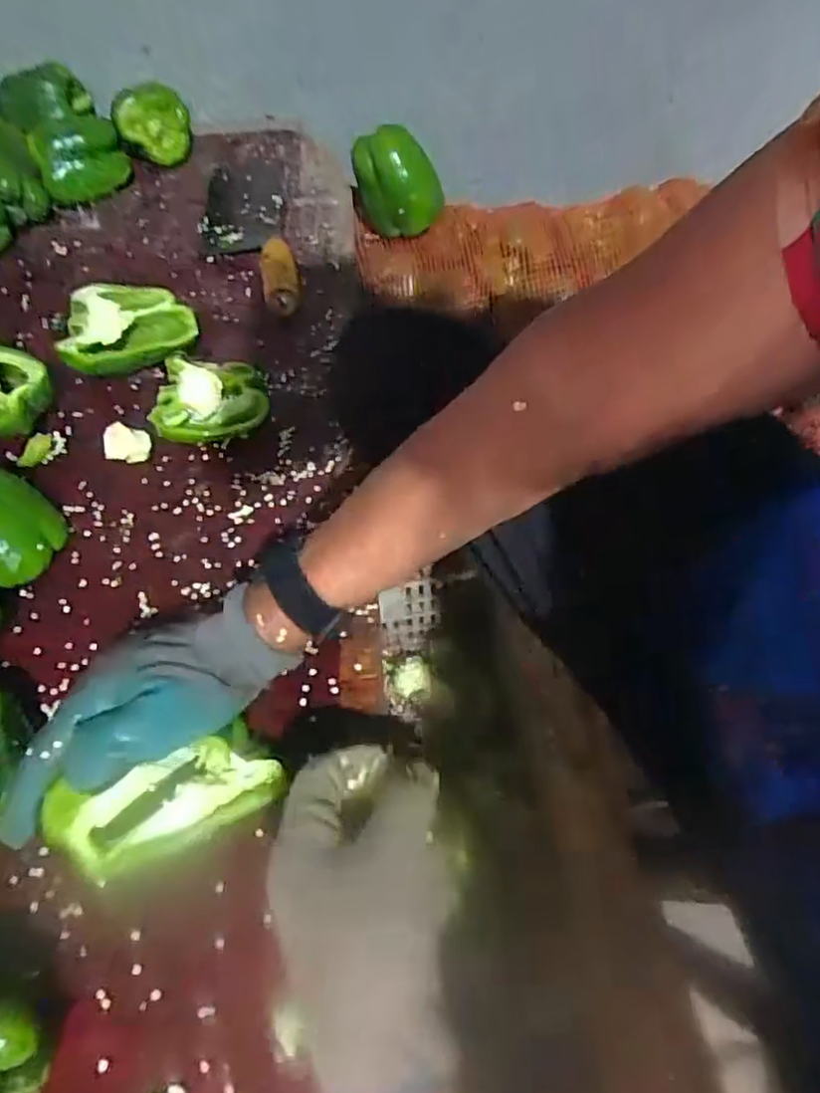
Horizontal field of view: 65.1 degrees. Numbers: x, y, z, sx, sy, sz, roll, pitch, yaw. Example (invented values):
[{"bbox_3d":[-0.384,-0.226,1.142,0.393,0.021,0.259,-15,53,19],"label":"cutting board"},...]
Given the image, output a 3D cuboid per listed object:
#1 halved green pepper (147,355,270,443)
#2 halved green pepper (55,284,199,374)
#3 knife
[{"bbox_3d":[-0.156,-0.116,0.507,0.083,0.044,0.064,-8,60,-3],"label":"halved green pepper"},{"bbox_3d":[-0.233,-0.182,0.544,0.104,0.047,0.077,-10,60,-4],"label":"halved green pepper"},{"bbox_3d":[-0.156,-0.300,0.621,0.080,0.033,0.218,-11,60,-5],"label":"knife"}]

